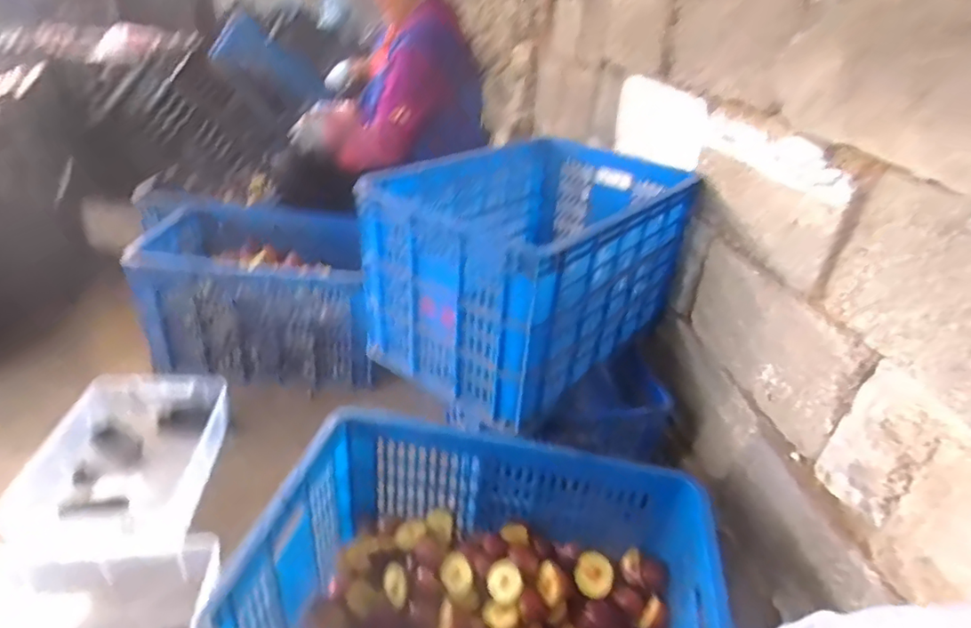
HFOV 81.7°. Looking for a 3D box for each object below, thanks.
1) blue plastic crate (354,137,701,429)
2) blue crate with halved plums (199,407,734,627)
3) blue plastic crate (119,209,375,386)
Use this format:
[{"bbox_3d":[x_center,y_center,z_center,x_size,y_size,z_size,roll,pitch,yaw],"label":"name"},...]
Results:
[{"bbox_3d":[0.082,-0.103,1.017,0.374,0.289,0.537,28,37,31],"label":"blue plastic crate"},{"bbox_3d":[-0.009,0.367,0.715,0.531,0.251,0.371,11,31,7],"label":"blue crate with halved plums"},{"bbox_3d":[-0.520,-0.049,1.371,0.532,0.281,0.334,6,31,-2],"label":"blue plastic crate"}]

